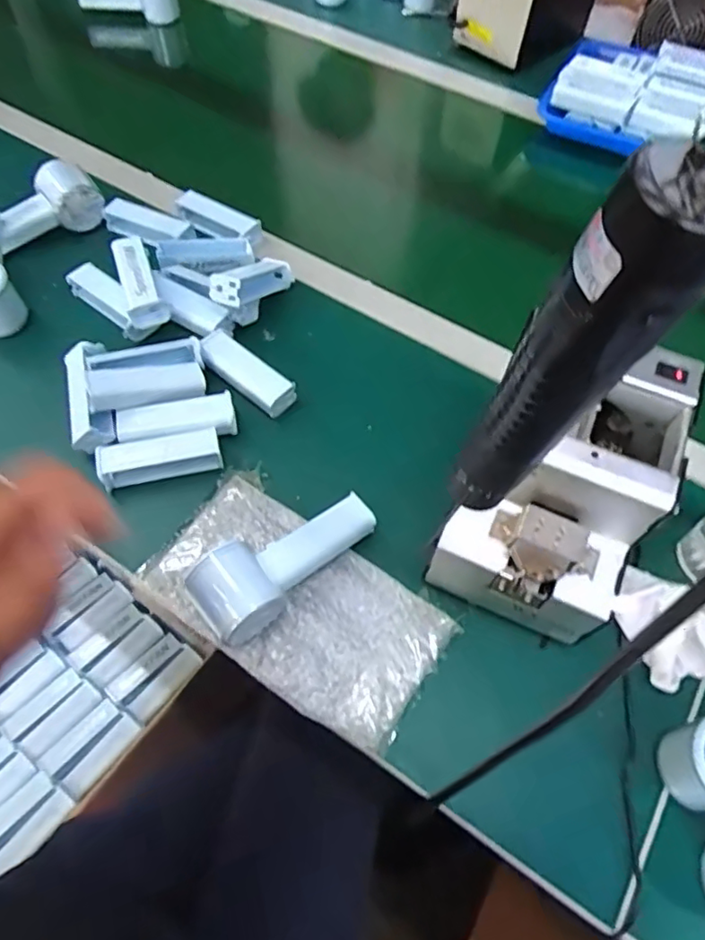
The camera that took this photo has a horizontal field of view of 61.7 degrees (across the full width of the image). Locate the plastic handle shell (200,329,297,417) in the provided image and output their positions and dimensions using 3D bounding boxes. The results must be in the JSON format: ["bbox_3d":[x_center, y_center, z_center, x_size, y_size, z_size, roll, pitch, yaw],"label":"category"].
[{"bbox_3d":[-0.104,-0.094,0.570,0.102,0.028,0.038,34,65,17],"label":"plastic handle shell"}]

